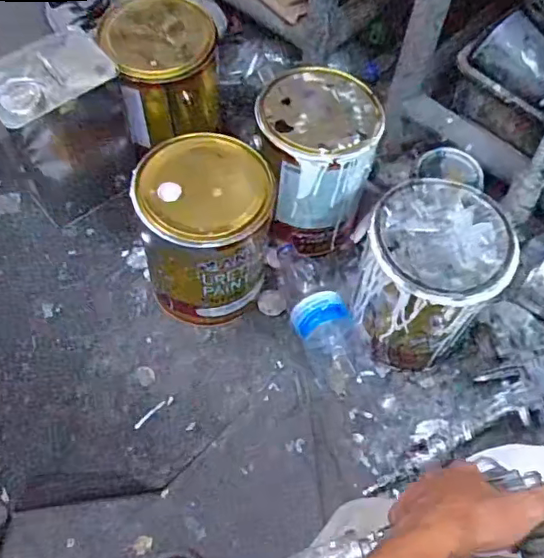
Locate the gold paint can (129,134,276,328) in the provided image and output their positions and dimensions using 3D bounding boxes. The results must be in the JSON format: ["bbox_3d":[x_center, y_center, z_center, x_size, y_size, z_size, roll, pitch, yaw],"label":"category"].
[{"bbox_3d":[-0.083,-0.055,0.745,0.157,0.211,0.169,7,63,2],"label":"gold paint can"}]

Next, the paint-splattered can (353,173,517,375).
[{"bbox_3d":[0.187,0.000,0.725,0.157,0.207,0.156,1,62,-1],"label":"paint-splattered can"}]

